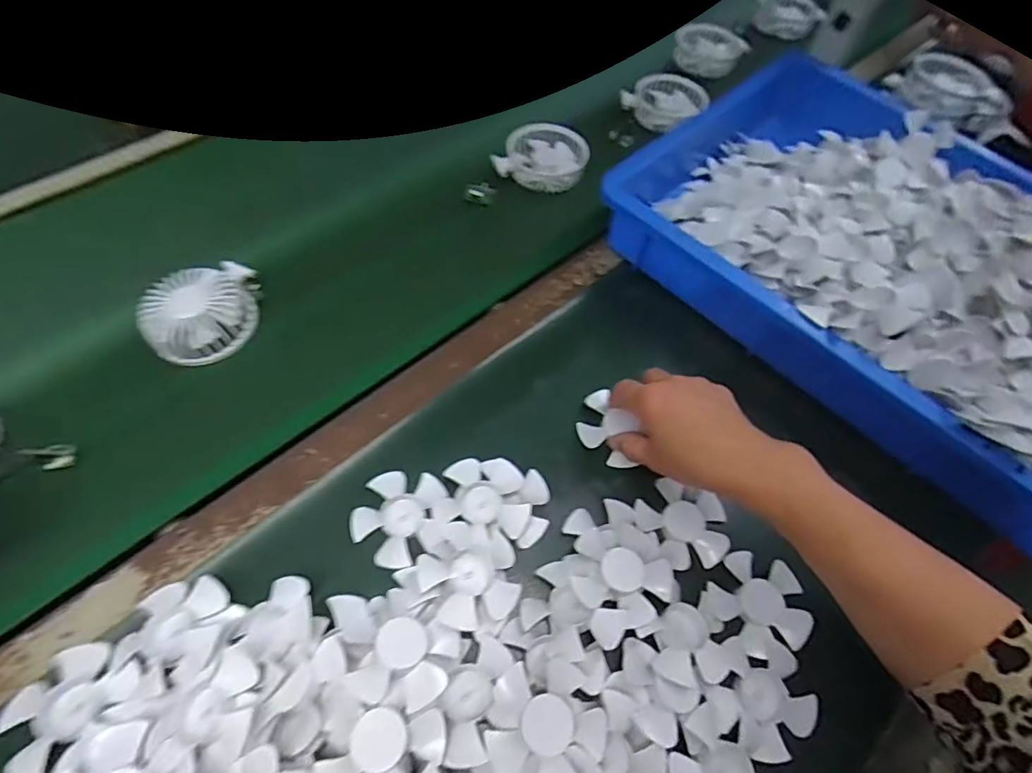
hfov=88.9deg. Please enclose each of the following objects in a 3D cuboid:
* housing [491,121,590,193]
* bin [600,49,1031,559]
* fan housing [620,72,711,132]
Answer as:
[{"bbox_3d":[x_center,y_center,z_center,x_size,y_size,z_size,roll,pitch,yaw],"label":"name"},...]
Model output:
[{"bbox_3d":[0.029,-0.271,0.618,0.104,0.038,0.096,2,59,-3],"label":"housing"},{"bbox_3d":[0.415,-0.096,0.504,0.588,0.103,0.369,41,64,19],"label":"bin"},{"bbox_3d":[0.196,-0.372,0.681,0.110,0.027,0.078,-32,65,-28],"label":"fan housing"}]

